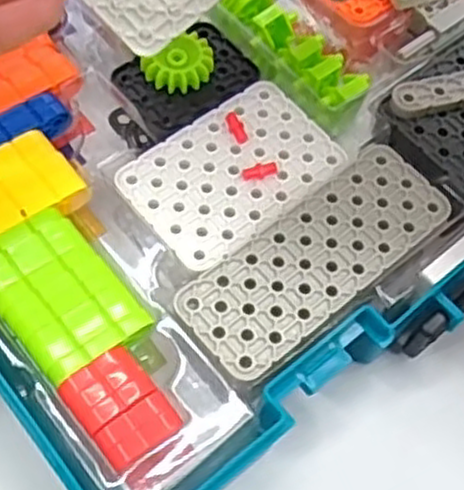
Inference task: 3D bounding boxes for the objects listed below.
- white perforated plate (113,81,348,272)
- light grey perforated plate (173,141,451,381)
[{"bbox_3d":[0.000,-0.028,0.277,0.074,0.005,0.049,-35,69,-21],"label":"white perforated plate"},{"bbox_3d":[0.029,0.003,0.259,0.100,0.006,0.038,-36,69,-21],"label":"light grey perforated plate"}]

